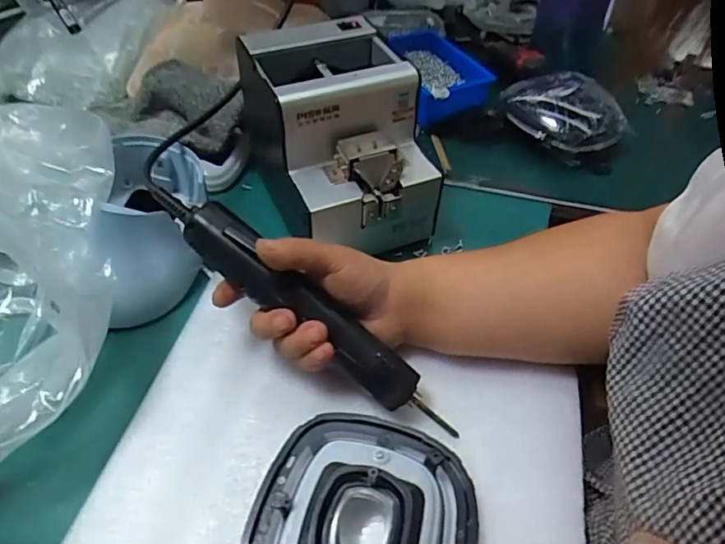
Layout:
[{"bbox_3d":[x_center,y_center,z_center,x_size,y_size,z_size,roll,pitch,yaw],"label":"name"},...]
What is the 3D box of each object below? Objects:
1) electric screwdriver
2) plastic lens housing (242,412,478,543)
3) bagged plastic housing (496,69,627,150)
[{"bbox_3d":[-0.047,0.019,0.370,0.266,0.034,0.033,38,52,5],"label":"electric screwdriver"},{"bbox_3d":[0.000,0.153,0.311,0.131,0.034,0.144,0,49,0],"label":"plastic lens housing"},{"bbox_3d":[0.231,-0.181,0.605,0.108,0.029,0.117,-25,58,-4],"label":"bagged plastic housing"}]

